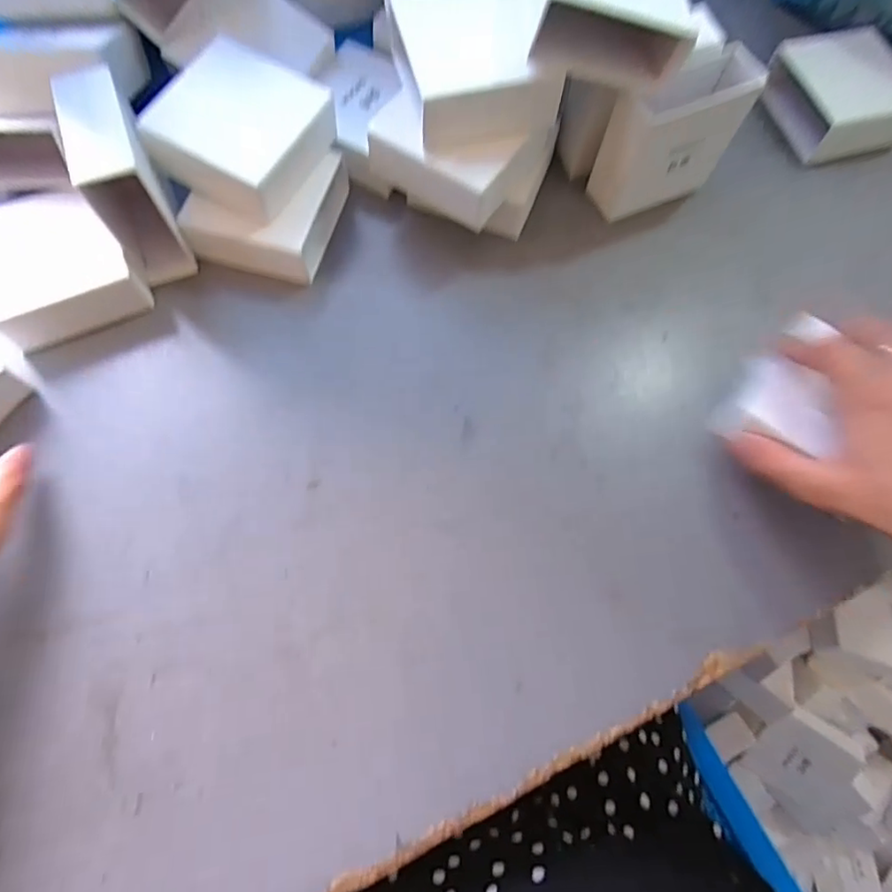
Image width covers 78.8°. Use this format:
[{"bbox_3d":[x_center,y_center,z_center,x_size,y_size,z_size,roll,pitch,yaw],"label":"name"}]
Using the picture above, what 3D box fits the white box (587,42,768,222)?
[{"bbox_3d":[0.162,-0.222,0.392,0.092,0.098,0.043,-26,72,-11],"label":"white box"}]

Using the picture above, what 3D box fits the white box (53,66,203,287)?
[{"bbox_3d":[-0.209,-0.173,0.365,0.038,0.098,0.088,-20,72,-10],"label":"white box"}]

